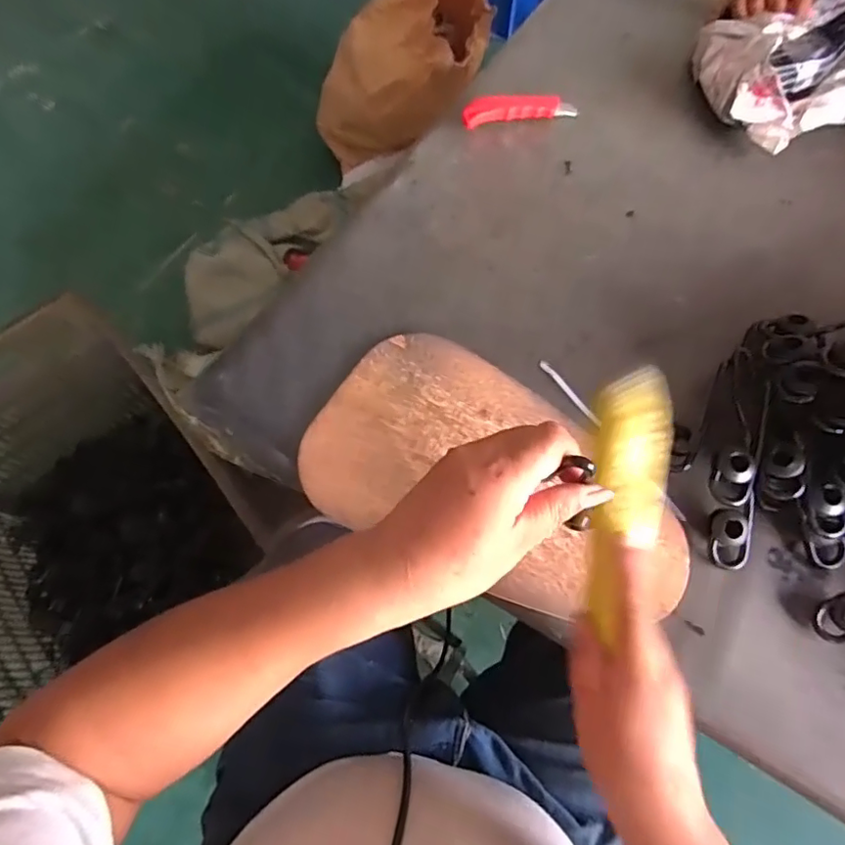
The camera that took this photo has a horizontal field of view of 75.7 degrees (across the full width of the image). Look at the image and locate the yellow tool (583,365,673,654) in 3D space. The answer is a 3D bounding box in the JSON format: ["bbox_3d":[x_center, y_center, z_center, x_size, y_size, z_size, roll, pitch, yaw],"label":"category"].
[{"bbox_3d":[0.143,0.054,0.387,0.045,0.036,0.183,11,82,6],"label":"yellow tool"}]

